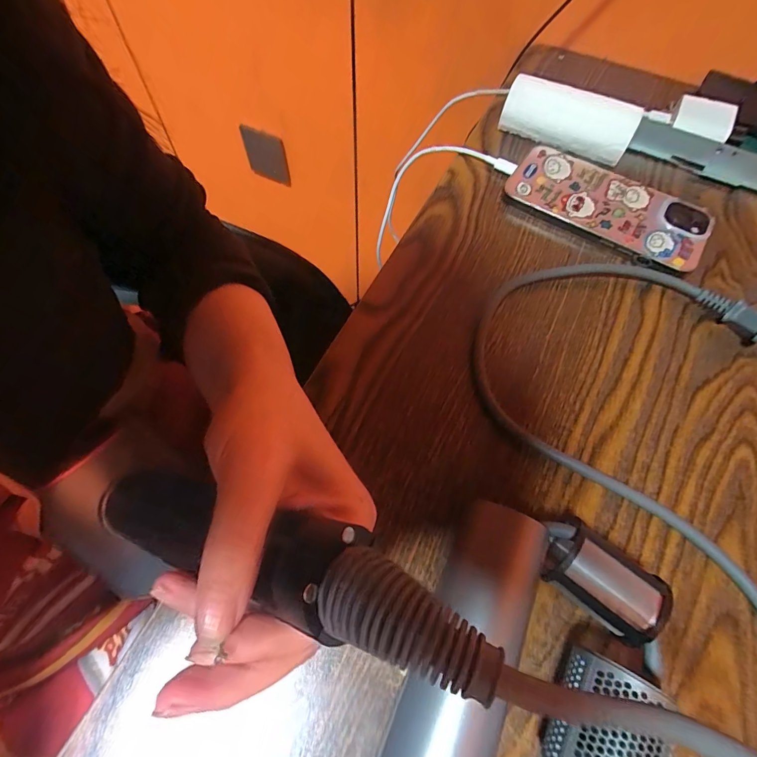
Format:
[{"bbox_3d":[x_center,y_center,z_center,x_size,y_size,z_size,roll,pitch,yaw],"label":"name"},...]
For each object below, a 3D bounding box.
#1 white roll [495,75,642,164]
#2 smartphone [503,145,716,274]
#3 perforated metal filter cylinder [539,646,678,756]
[{"bbox_3d":[0.153,-0.209,0.315,0.101,0.028,0.033,25,67,10],"label":"white roll"},{"bbox_3d":[0.169,-0.127,0.288,0.139,0.017,0.063,32,68,13],"label":"smartphone"},{"bbox_3d":[0.083,0.134,0.152,0.033,0.038,0.045,23,67,10],"label":"perforated metal filter cylinder"}]

